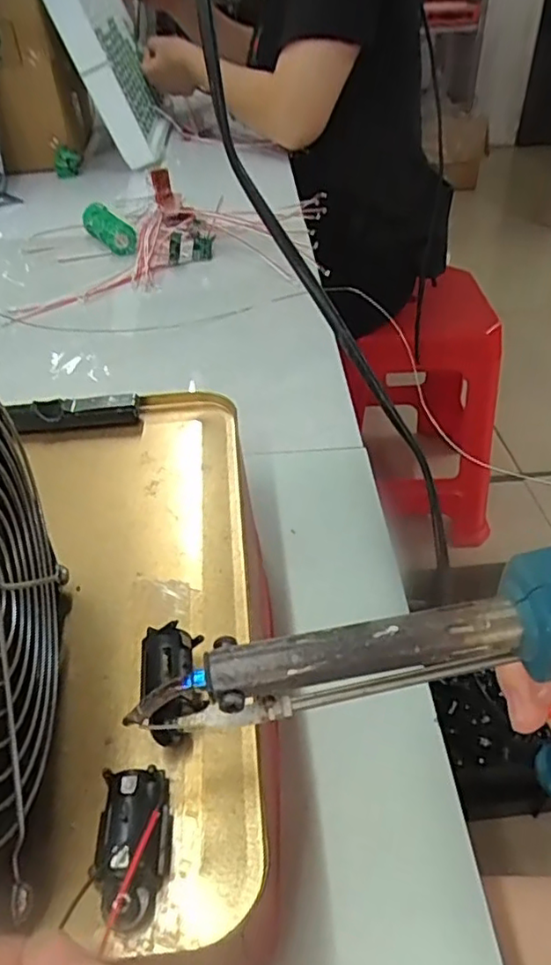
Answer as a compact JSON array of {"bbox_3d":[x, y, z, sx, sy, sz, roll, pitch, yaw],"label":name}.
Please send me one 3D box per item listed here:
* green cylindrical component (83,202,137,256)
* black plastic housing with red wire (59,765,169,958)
[{"bbox_3d":[-0.174,-0.265,0.652,0.029,0.032,0.088,-23,45,-22],"label":"green cylindrical component"},{"bbox_3d":[-0.038,0.094,0.161,0.018,0.015,0.035,4,42,7],"label":"black plastic housing with red wire"}]

